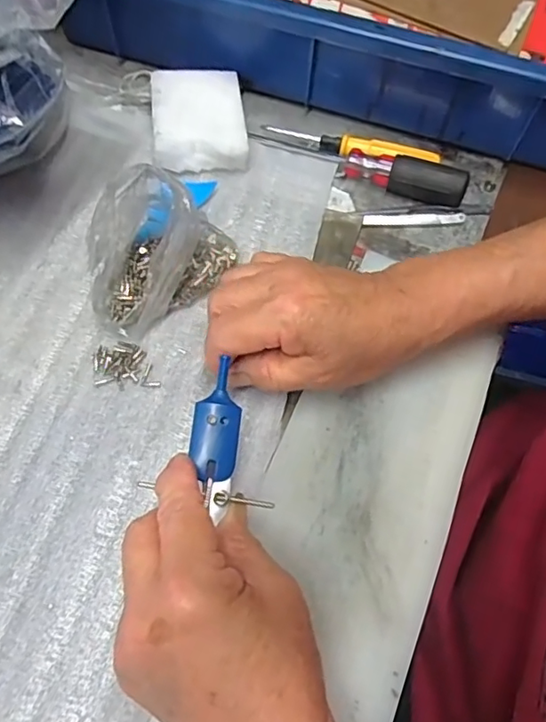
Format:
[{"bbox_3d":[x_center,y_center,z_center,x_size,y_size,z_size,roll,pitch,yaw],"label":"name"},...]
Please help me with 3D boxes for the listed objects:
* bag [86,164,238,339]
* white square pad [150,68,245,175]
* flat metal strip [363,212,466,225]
[{"bbox_3d":[-0.066,-0.062,0.301,0.049,0.068,0.083,33,66,12],"label":"bag"},{"bbox_3d":[-0.049,-0.159,0.371,0.059,0.025,0.076,-4,64,-6],"label":"white square pad"},{"bbox_3d":[0.093,-0.094,0.367,0.067,0.005,0.007,-1,63,-4],"label":"flat metal strip"}]

